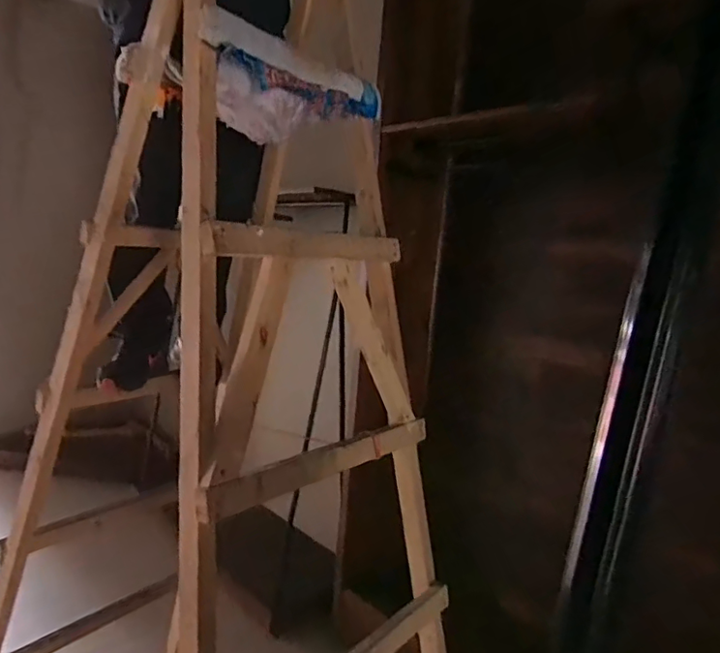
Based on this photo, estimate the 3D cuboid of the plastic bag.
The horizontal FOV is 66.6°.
[{"bbox_3d":[-0.158,-0.452,1.090,0.176,0.144,0.451,11,9,40],"label":"plastic bag"}]

